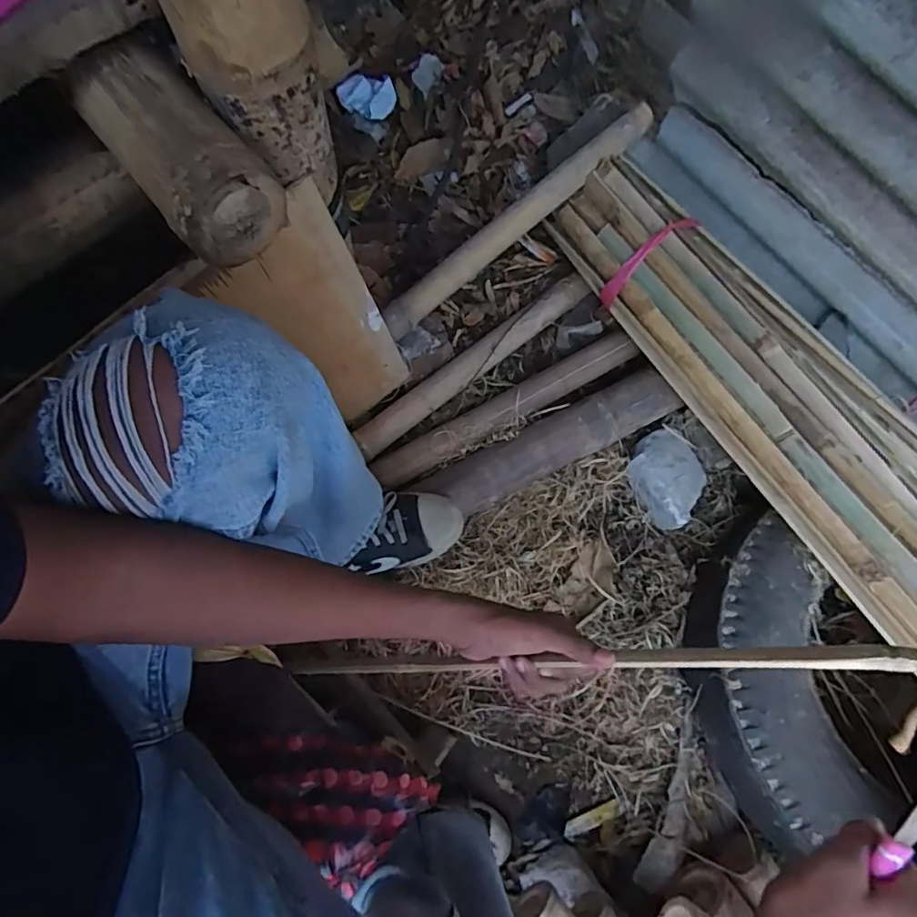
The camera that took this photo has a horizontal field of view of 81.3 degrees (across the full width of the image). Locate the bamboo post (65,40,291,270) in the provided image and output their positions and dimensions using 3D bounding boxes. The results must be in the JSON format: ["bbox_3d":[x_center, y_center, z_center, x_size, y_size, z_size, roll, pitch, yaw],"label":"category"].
[{"bbox_3d":[-0.203,-0.217,0.385,0.076,0.089,0.152,-43,80,-11],"label":"bamboo post"}]

